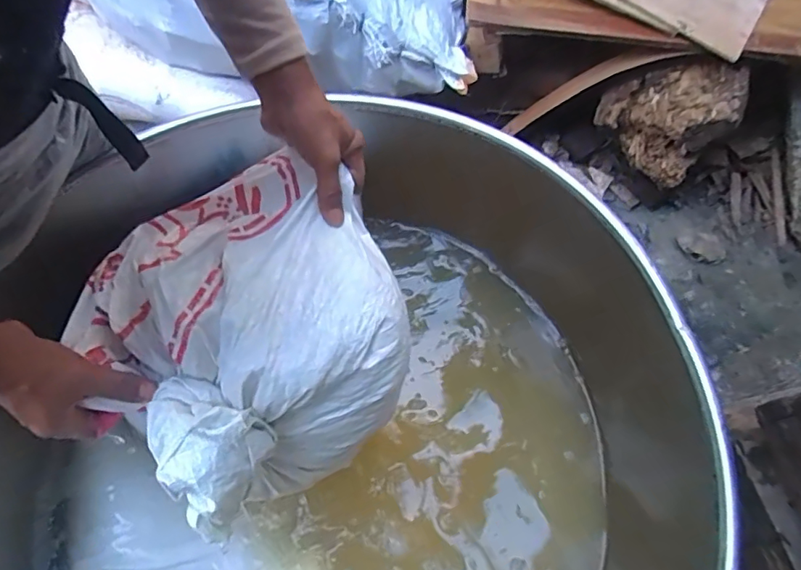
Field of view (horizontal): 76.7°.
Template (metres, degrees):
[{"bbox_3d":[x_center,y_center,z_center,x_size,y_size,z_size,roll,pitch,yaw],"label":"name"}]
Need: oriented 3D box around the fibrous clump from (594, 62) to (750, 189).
[{"bbox_3d":[0.713,-0.469,1.363,0.192,0.260,0.298,-37,69,-18],"label":"fibrous clump"}]

